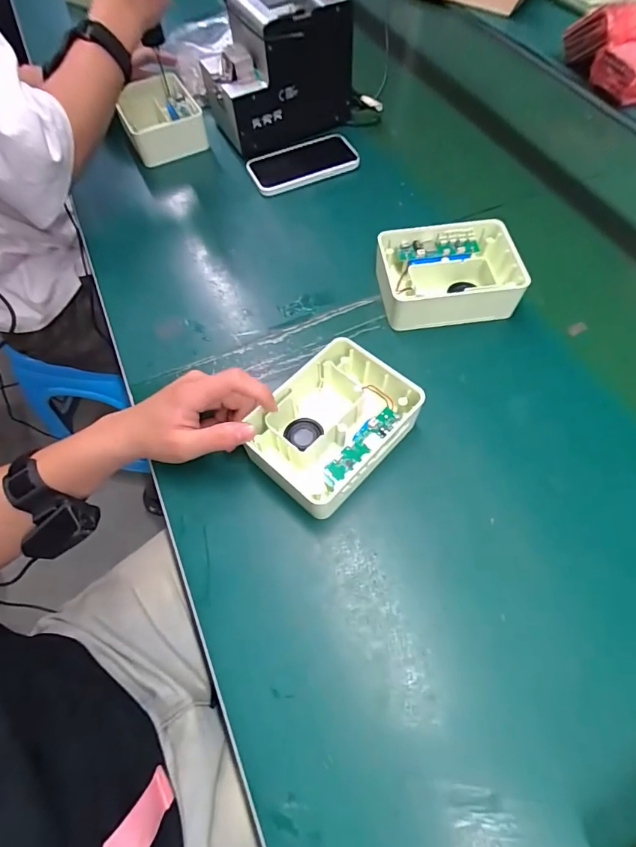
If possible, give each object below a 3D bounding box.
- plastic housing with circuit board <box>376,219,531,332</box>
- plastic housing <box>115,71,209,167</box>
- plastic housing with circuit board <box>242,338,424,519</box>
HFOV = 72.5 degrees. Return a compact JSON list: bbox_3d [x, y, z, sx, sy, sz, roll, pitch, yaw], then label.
[{"bbox_3d":[0.141,-0.163,0.485,0.148,0.062,0.115,-3,61,-2],"label":"plastic housing with circuit board"},{"bbox_3d":[-0.235,-0.456,0.648,0.107,0.055,0.148,-19,62,-11],"label":"plastic housing"},{"bbox_3d":[0.012,0.005,0.400,0.107,0.058,0.143,40,68,18],"label":"plastic housing with circuit board"}]

